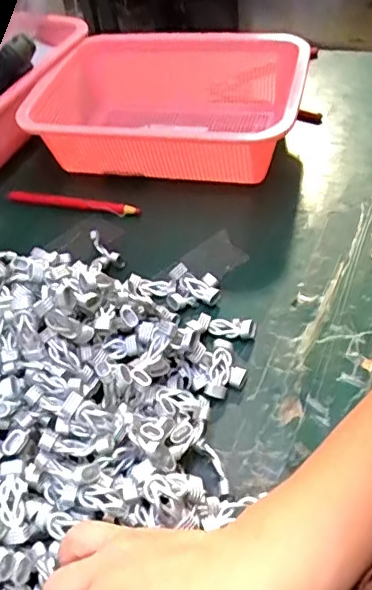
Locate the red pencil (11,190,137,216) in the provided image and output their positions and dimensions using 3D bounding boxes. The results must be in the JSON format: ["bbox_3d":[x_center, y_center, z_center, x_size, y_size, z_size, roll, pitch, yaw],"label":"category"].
[{"bbox_3d":[-0.111,-0.091,0.539,0.135,0.008,0.012,10,51,14],"label":"red pencil"}]

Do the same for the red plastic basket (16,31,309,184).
[{"bbox_3d":[-0.009,-0.201,0.573,0.248,0.085,0.174,7,50,12],"label":"red plastic basket"}]

